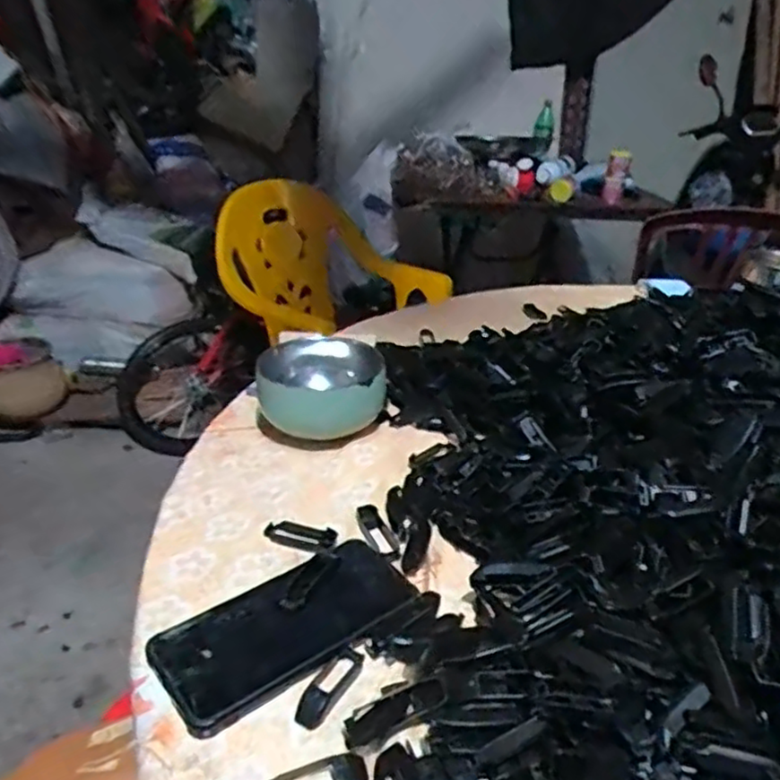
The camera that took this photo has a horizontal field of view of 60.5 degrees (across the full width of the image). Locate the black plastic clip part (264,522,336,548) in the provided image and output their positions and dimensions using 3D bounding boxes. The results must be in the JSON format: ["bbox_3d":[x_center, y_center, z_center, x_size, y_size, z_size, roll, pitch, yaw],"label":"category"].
[{"bbox_3d":[-0.067,0.110,0.505,0.056,0.006,0.021,9,28,16],"label":"black plastic clip part"}]

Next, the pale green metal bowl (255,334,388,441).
[{"bbox_3d":[-0.067,-0.002,0.661,0.121,0.067,0.121,-1,27,-5],"label":"pale green metal bowl"}]

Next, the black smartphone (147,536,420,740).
[{"bbox_3d":[-0.063,0.146,0.429,0.165,0.006,0.077,-19,33,-34],"label":"black smartphone"}]

